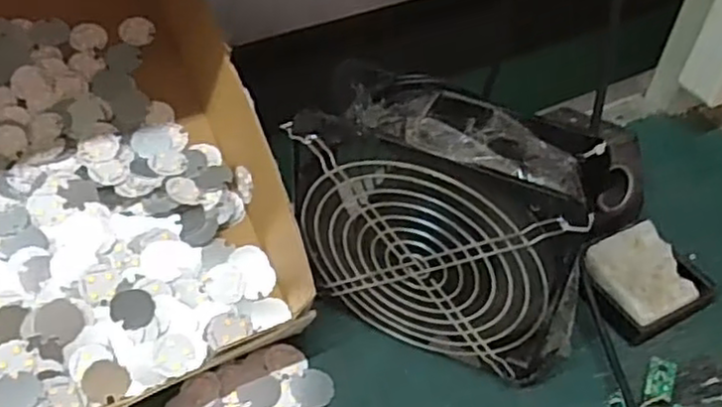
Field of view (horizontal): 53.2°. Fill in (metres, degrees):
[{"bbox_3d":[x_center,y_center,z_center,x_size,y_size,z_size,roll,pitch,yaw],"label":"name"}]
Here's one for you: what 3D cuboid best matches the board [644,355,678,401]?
[{"bbox_3d":[0.172,0.100,0.412,0.015,0.004,0.025,3,59,31],"label":"board"}]

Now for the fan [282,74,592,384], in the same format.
[{"bbox_3d":[0.044,0.015,0.395,0.161,0.148,0.064,19,48,13],"label":"fan"}]

